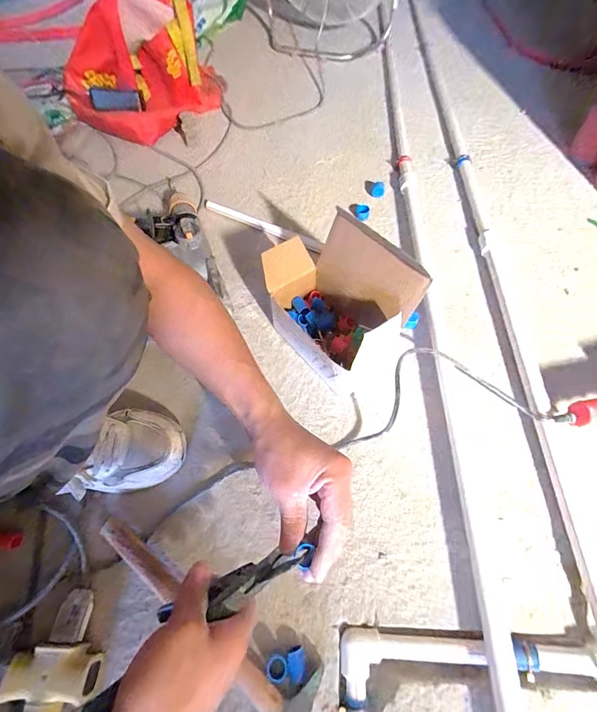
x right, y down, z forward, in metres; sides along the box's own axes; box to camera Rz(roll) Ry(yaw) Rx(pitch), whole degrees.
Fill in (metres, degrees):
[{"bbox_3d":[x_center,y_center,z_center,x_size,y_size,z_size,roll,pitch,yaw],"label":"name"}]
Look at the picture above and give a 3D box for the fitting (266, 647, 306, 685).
[{"bbox_3d":[-0.012,0.330,0.363,0.040,0.022,0.027,-12,58,-4],"label":"fitting"}]

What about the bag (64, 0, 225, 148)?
[{"bbox_3d":[-0.425,-0.764,0.895,0.381,0.251,0.214,-5,58,1],"label":"bag"}]

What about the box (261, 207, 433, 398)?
[{"bbox_3d":[0.049,-0.084,0.520,0.140,0.171,0.230,-36,63,-17],"label":"box"}]

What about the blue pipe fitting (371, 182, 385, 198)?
[{"bbox_3d":[0.183,-0.380,0.782,0.029,0.029,0.028,11,60,11],"label":"blue pipe fitting"}]

